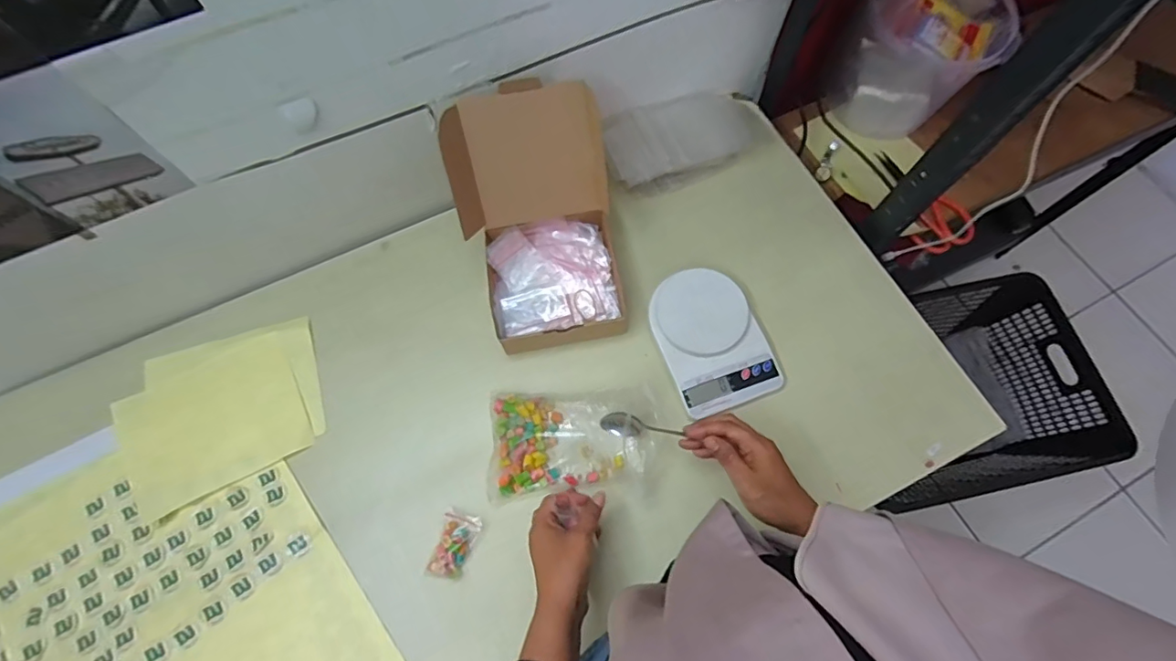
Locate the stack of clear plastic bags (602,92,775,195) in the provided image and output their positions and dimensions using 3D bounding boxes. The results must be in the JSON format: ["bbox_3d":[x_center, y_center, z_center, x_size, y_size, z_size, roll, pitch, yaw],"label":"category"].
[{"bbox_3d":[0.145,-0.283,0.771,0.245,0.044,0.122,-22,76,-8],"label":"stack of clear plastic bags"}]

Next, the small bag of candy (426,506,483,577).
[{"bbox_3d":[-0.151,0.244,0.603,0.044,0.015,0.070,13,70,3],"label":"small bag of candy"}]

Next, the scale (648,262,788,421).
[{"bbox_3d":[0.156,0.010,0.677,0.127,0.040,0.177,-21,72,-9],"label":"scale"}]

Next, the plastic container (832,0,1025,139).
[{"bbox_3d":[0.509,-0.425,0.815,0.168,0.206,0.167,-35,73,-12],"label":"plastic container"}]

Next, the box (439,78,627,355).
[{"bbox_3d":[-0.058,-0.131,0.644,0.186,0.159,0.270,-15,71,-7],"label":"box"}]

